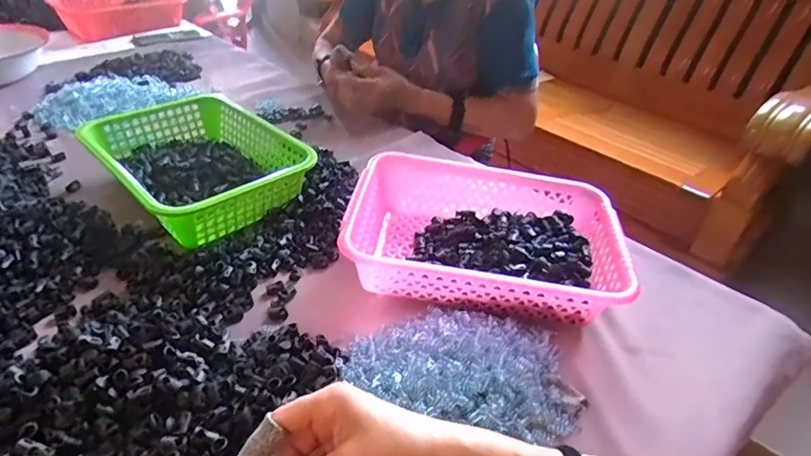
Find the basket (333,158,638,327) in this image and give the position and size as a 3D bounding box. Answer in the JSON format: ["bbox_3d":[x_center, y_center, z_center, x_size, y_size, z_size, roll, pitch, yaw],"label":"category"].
[{"bbox_3d":[0.093,0.011,0.589,0.301,0.087,0.221,8,36,6],"label":"basket"}]

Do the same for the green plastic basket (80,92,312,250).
[{"bbox_3d":[-0.301,-0.093,0.697,0.217,0.077,0.291,-28,47,-36],"label":"green plastic basket"}]

